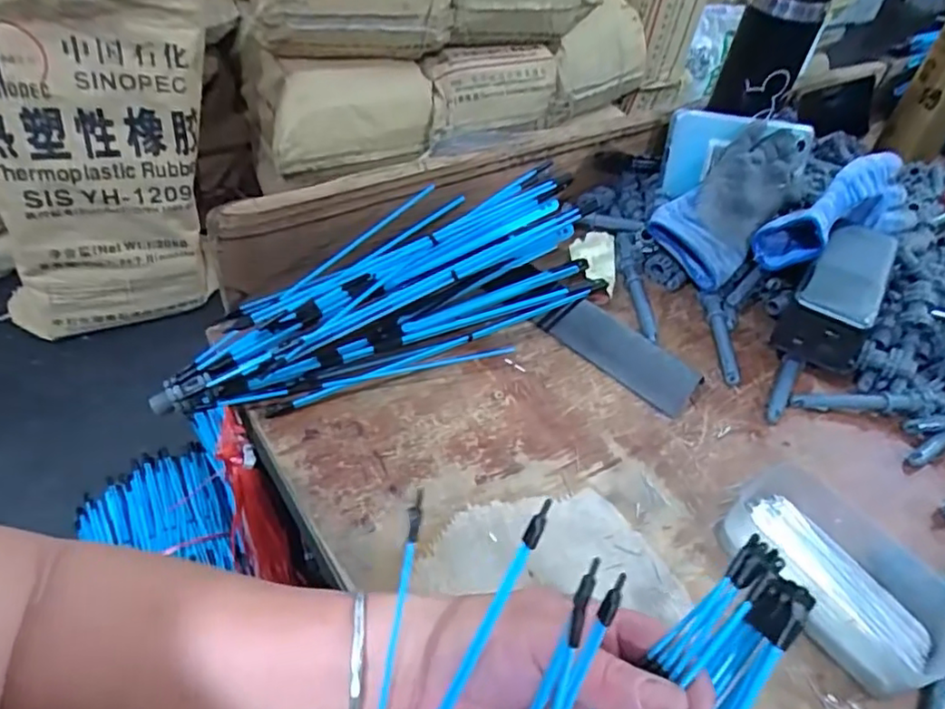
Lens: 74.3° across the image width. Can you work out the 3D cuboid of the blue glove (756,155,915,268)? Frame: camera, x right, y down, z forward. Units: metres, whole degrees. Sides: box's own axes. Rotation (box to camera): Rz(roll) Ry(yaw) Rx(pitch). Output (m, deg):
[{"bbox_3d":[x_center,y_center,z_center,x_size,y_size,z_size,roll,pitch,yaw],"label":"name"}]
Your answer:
[{"bbox_3d":[0.300,-0.113,0.501,0.149,0.067,0.045,-21,52,-26],"label":"blue glove"}]

